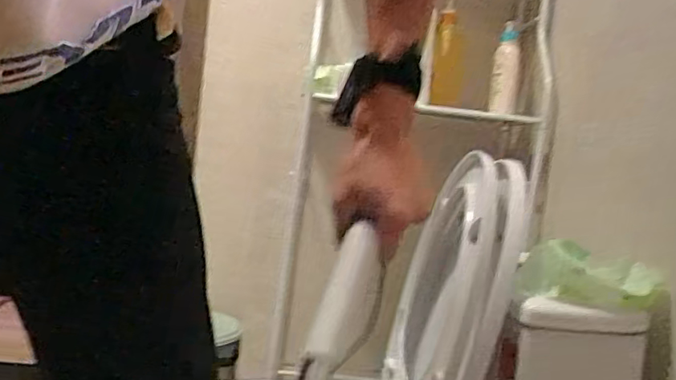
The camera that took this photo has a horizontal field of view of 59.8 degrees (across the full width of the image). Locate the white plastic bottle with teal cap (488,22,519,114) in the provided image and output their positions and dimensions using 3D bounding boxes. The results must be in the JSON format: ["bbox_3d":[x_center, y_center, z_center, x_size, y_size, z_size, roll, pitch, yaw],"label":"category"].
[{"bbox_3d":[0.371,-0.264,1.302,0.059,0.190,0.050,8,4,15],"label":"white plastic bottle with teal cap"}]

